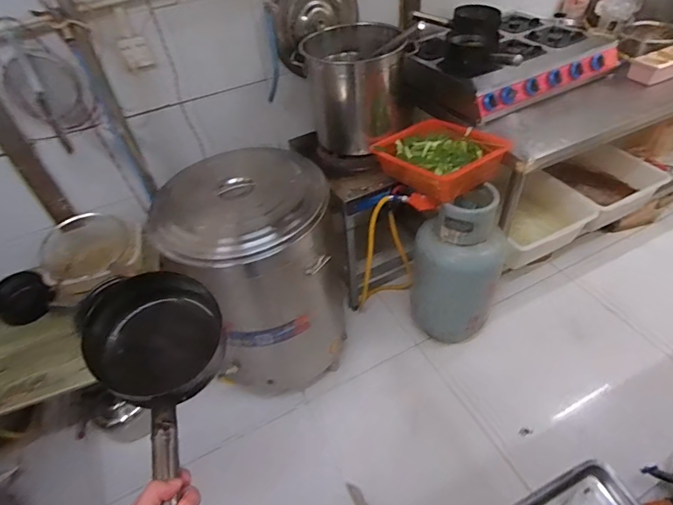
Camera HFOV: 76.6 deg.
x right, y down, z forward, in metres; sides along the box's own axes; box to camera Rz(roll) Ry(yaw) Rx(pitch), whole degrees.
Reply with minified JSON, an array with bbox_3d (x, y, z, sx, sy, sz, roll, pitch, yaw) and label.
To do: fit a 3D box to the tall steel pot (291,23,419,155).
[{"bbox_3d":[0.089,-0.607,1.561,0.359,0.371,0.319,9,47,15],"label":"tall steel pot"}]

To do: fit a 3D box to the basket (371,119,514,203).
[{"bbox_3d":[0.348,-0.331,1.457,0.310,0.126,0.390,-33,50,-24],"label":"basket"}]

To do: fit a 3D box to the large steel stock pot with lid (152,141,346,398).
[{"bbox_3d":[-0.258,0.075,1.467,0.477,0.709,0.501,-16,45,-9],"label":"large steel stock pot with lid"}]

